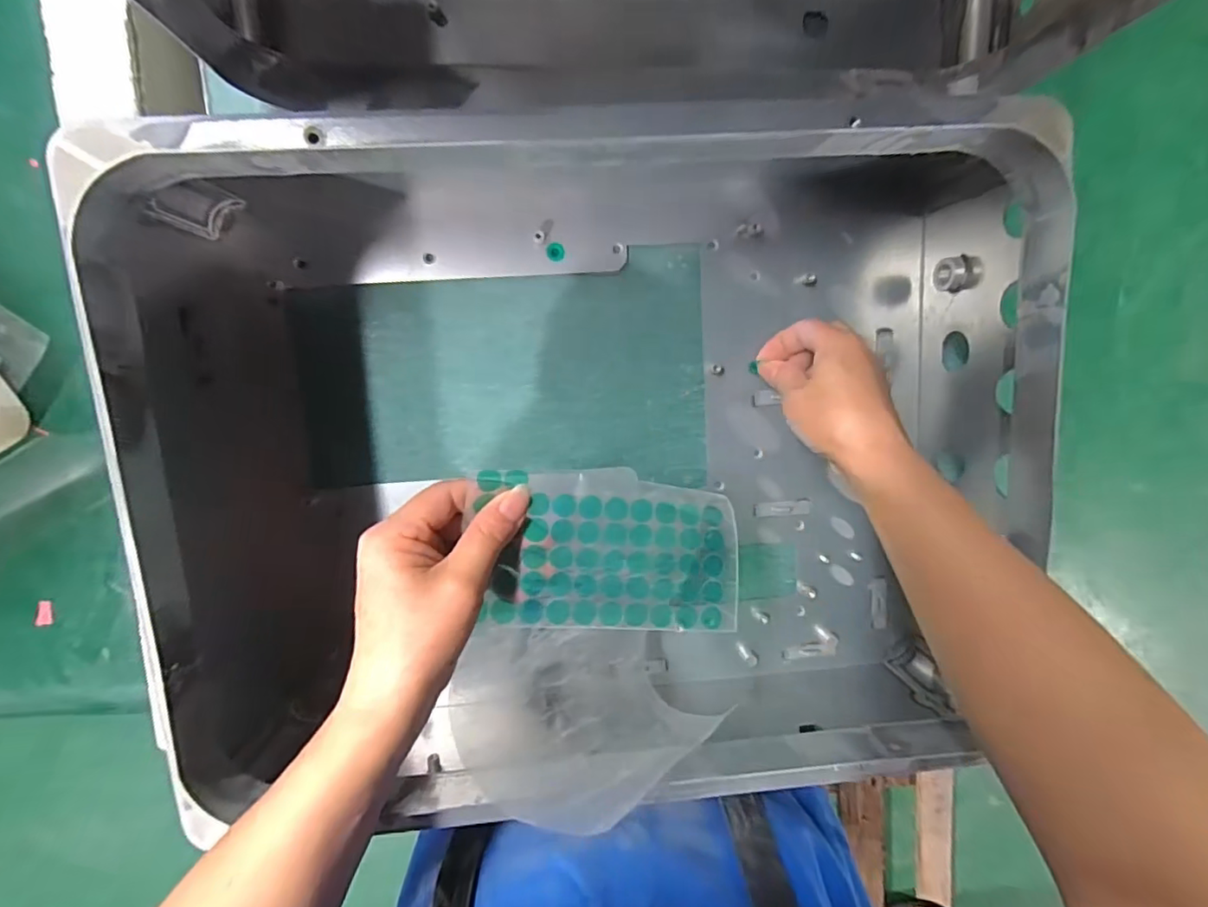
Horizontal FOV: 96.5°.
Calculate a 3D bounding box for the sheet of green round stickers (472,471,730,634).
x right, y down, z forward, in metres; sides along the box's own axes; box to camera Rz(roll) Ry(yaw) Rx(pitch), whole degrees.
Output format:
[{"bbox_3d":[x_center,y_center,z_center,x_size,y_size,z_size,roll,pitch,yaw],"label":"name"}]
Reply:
[{"bbox_3d":[0.006,0.048,0.271,0.126,0.023,0.075,5,82,-9],"label":"sheet of green round stickers"}]

